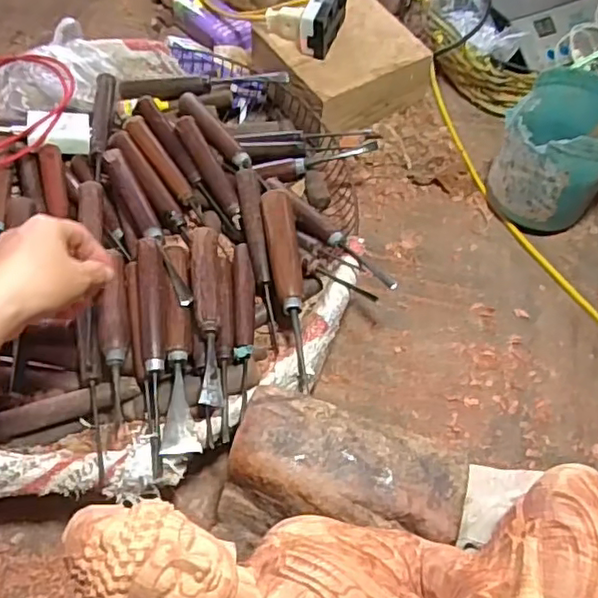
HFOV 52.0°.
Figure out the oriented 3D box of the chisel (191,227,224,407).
[{"bbox_3d":[-0.077,0.011,0.513,0.022,0.027,0.172,-4,59,-4],"label":"chisel"}]

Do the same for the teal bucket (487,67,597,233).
[{"bbox_3d":[0.262,-0.146,0.624,0.107,0.120,0.118,32,65,18],"label":"teal bucket"}]

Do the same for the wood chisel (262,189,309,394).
[{"bbox_3d":[-0.008,-0.013,0.530,0.027,0.033,0.184,-7,60,-6],"label":"wood chisel"}]

